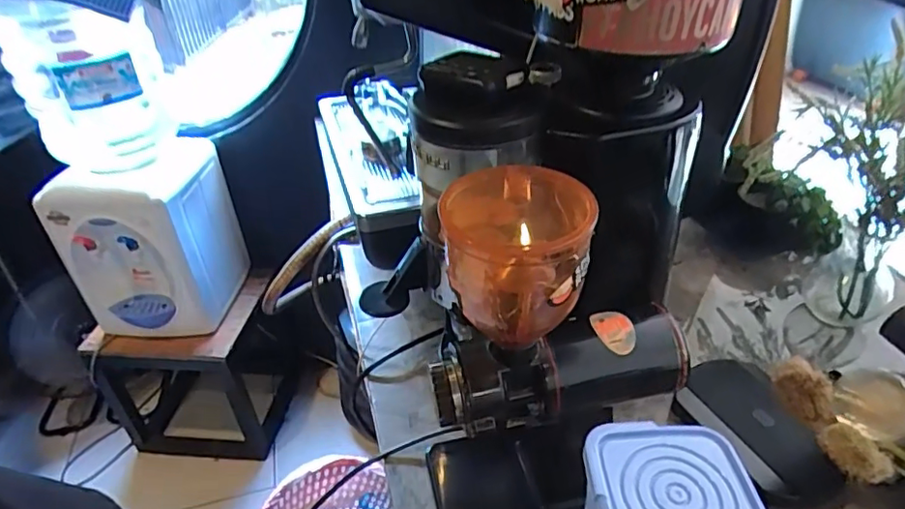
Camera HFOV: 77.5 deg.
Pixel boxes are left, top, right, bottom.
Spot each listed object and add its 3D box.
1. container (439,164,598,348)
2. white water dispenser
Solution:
[{"bbox_3d":[0.044,0.004,0.407,0.101,0.116,0.098,1,37,5],"label":"container"},{"bbox_3d":[-0.762,-0.051,1.478,0.361,0.438,0.307,-2,37,1],"label":"white water dispenser"}]

